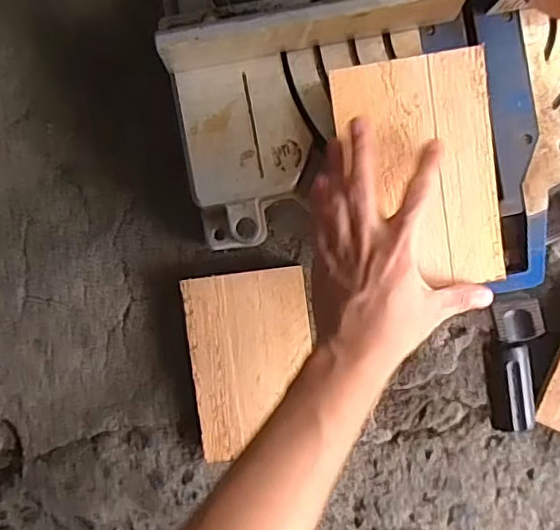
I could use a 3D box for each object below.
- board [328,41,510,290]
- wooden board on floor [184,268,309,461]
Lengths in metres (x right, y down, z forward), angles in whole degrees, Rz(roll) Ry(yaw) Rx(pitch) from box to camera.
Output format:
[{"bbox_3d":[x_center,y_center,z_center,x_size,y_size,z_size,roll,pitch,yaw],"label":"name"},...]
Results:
[{"bbox_3d":[0.106,-0.069,0.445,0.109,0.015,0.169,-9,93,1],"label":"board"},{"bbox_3d":[-0.025,0.090,0.558,0.110,0.022,0.167,-7,93,1],"label":"wooden board on floor"}]

